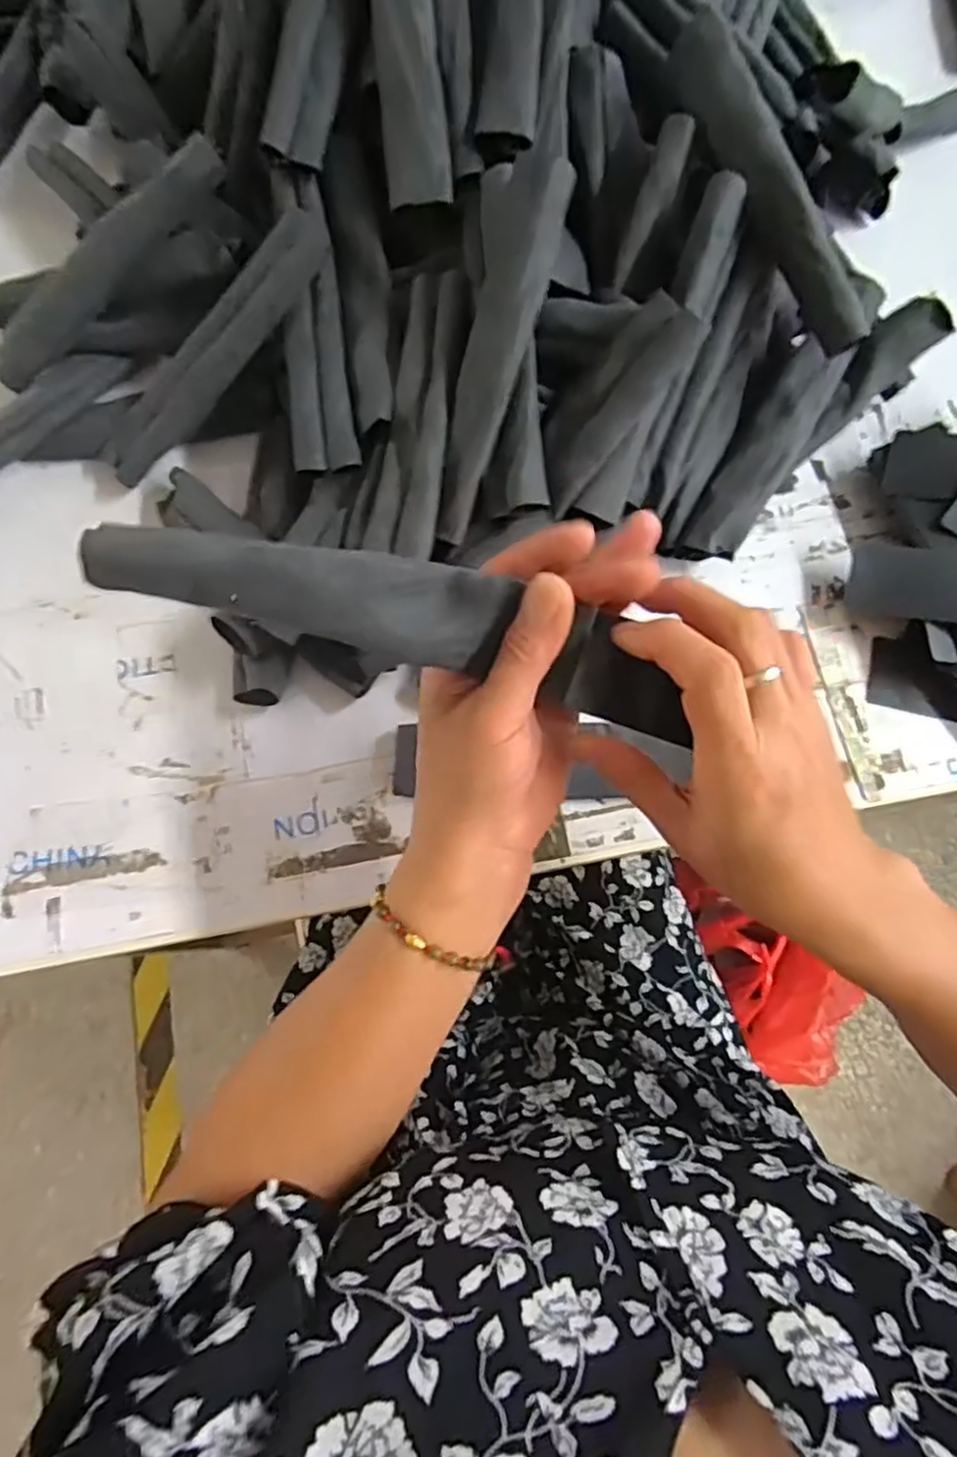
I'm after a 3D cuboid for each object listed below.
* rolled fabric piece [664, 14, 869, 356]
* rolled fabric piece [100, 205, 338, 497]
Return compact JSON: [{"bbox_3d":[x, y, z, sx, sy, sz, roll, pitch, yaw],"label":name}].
[{"bbox_3d":[0.156,-0.286,0.369,0.021,0.028,0.180,-31,94,-9],"label":"rolled fabric piece"},{"bbox_3d":[-0.156,-0.219,0.408,0.187,0.020,0.034,-40,77,16],"label":"rolled fabric piece"}]

